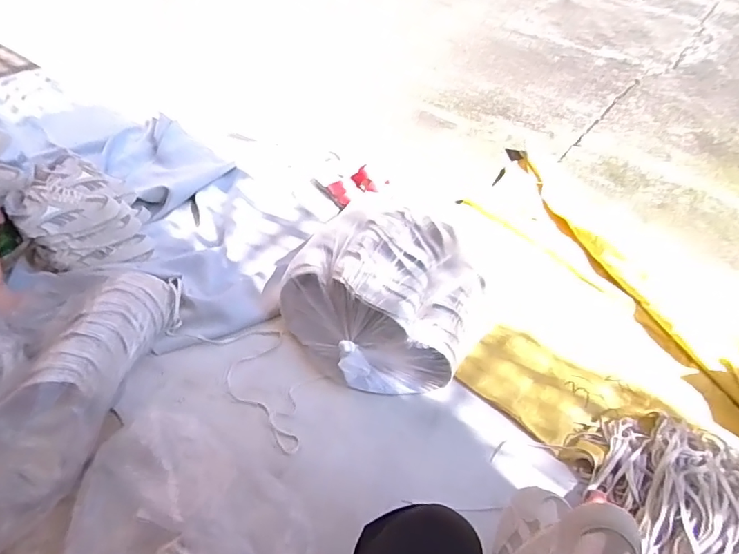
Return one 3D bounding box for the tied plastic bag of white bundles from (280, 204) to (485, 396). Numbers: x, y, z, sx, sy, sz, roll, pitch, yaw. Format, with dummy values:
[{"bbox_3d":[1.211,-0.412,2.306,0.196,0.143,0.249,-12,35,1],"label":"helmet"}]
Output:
[{"bbox_3d":[0.034,0.041,1.100,0.419,0.218,0.378,32,50,24],"label":"tied plastic bag of white bundles"}]

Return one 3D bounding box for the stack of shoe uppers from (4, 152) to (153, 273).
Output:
[{"bbox_3d":[-0.739,-0.173,1.249,0.273,0.184,0.275,-16,49,-21],"label":"stack of shoe uppers"}]

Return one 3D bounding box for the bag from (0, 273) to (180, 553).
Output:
[{"bbox_3d":[-0.697,0.228,0.922,0.402,0.183,0.652,8,49,6],"label":"bag"}]

